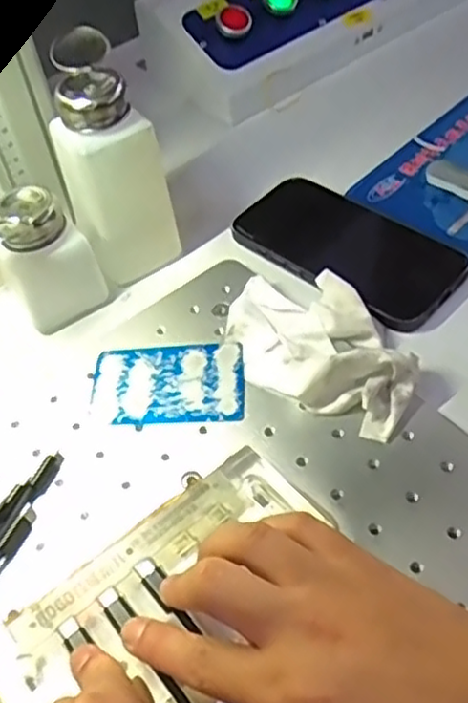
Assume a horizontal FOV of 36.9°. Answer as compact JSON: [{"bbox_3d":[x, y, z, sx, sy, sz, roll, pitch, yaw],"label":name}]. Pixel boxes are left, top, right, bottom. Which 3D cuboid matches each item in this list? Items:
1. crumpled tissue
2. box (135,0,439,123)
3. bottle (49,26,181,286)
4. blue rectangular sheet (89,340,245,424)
[{"bbox_3d":[0.046,-0.007,0.389,0.077,0.027,0.126,-23,51,-14],"label":"crumpled tissue"},{"bbox_3d":[0.071,-0.321,0.630,0.312,0.078,0.133,-36,55,-23],"label":"box"},{"bbox_3d":[-0.075,-0.112,0.427,0.059,0.127,0.066,-20,50,-12],"label":"bottle"},{"bbox_3d":[-0.037,0.018,0.393,0.085,0.004,0.053,-5,52,5],"label":"blue rectangular sheet"}]

